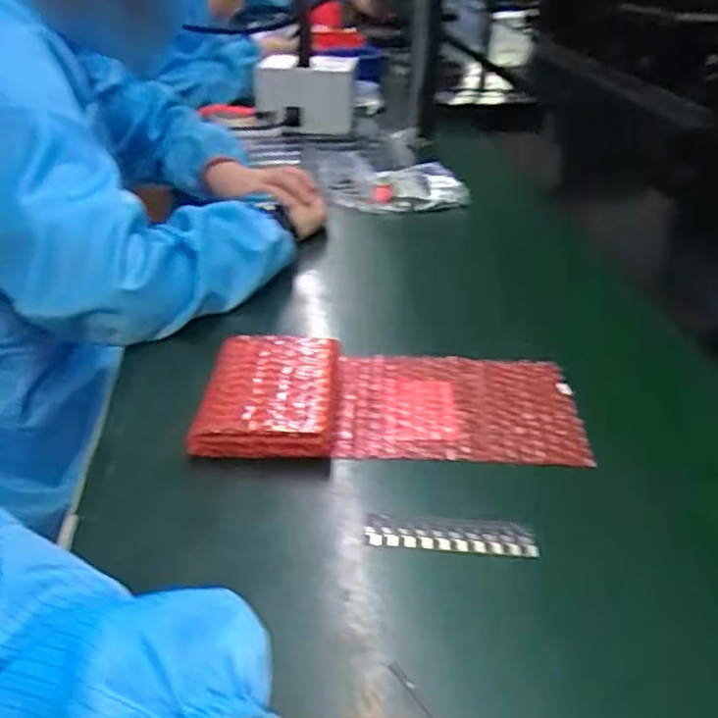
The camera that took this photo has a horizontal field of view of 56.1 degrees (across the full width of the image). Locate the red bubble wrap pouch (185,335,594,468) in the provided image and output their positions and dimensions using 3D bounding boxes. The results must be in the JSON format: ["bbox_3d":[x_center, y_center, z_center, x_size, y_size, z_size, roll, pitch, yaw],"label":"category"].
[{"bbox_3d":[0.025,0.024,0.489,0.262,0.035,0.114,0,31,0],"label":"red bubble wrap pouch"}]

